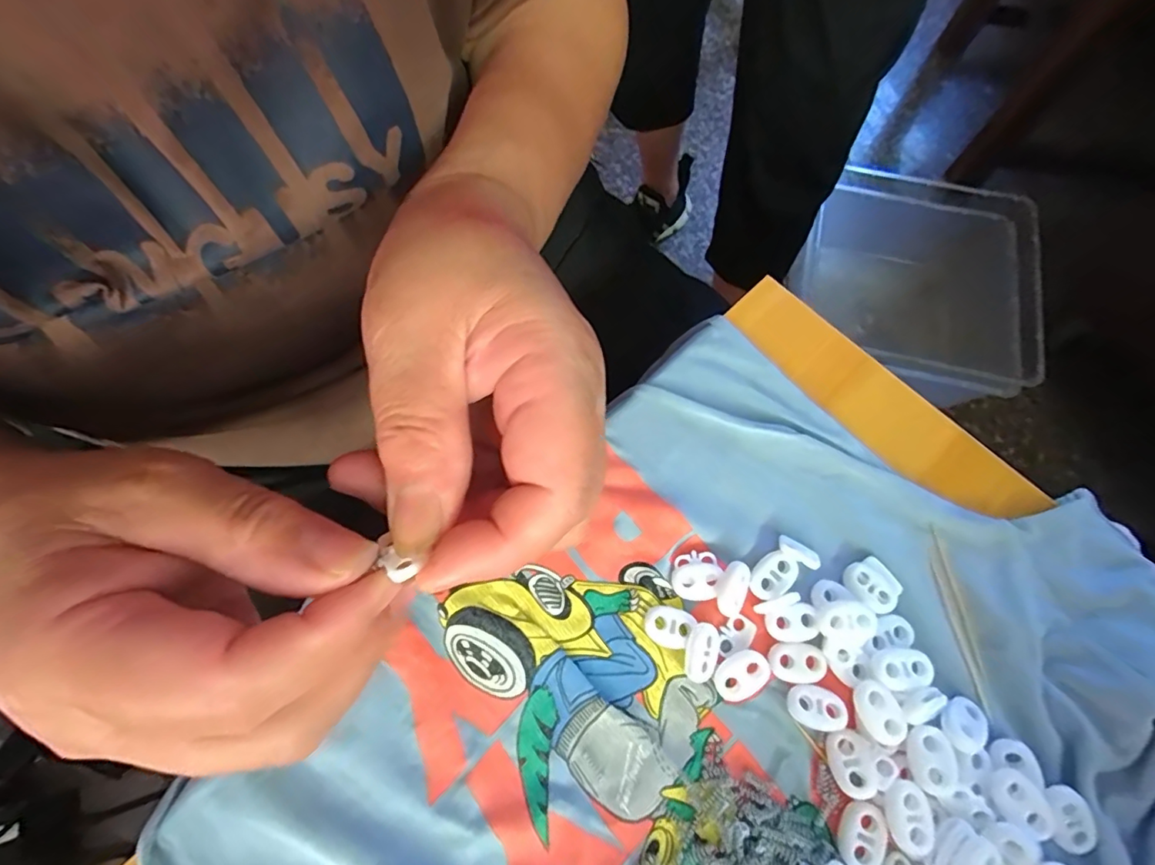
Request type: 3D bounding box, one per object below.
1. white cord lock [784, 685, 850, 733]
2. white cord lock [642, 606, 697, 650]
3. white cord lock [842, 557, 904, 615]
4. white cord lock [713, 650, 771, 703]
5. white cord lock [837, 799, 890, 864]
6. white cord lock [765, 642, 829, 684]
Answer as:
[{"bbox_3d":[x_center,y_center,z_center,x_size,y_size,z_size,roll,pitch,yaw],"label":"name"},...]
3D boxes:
[{"bbox_3d":[0.093,0.107,0.201,0.023,0.004,0.015,19,72,8],"label":"white cord lock"},{"bbox_3d":[0.036,0.079,0.211,0.019,0.004,0.016,23,72,9],"label":"white cord lock"},{"bbox_3d":[0.123,0.064,0.217,0.019,0.004,0.022,-39,74,-12],"label":"white cord lock"},{"bbox_3d":[0.065,0.096,0.206,0.022,0.006,0.015,-33,73,-10],"label":"white cord lock"},{"bbox_3d":[0.103,0.146,0.188,0.015,0.004,0.022,16,71,7],"label":"white cord lock"},{"bbox_3d":[0.087,0.092,0.207,0.024,0.005,0.015,3,70,2],"label":"white cord lock"}]

